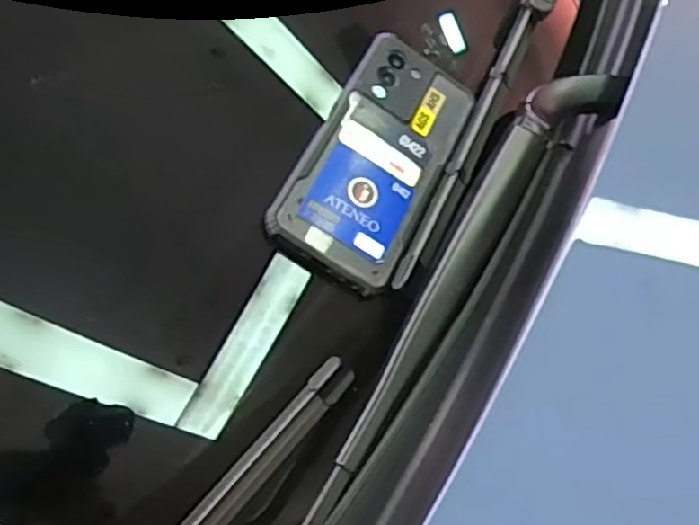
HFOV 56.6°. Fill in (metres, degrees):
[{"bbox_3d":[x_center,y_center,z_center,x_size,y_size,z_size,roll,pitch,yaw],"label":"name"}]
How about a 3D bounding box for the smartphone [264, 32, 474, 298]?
[{"bbox_3d":[0.018,-0.064,0.392,0.080,0.007,0.166,32,64,-10],"label":"smartphone"}]

